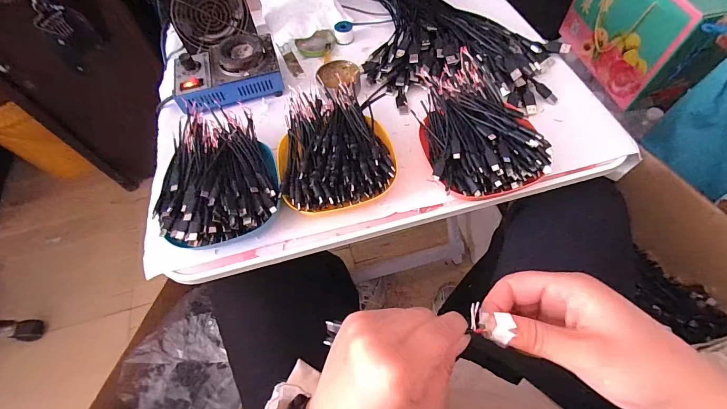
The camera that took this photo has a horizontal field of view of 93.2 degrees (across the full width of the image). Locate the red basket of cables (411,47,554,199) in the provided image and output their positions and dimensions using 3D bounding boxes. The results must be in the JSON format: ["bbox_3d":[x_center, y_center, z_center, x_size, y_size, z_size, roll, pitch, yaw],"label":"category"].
[{"bbox_3d":[0.129,-0.095,0.419,0.121,0.057,0.186,-14,61,-3],"label":"red basket of cables"}]

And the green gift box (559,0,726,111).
[{"bbox_3d":[0.663,-0.425,0.805,0.160,0.246,0.337,-12,61,-2],"label":"green gift box"}]

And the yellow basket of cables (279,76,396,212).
[{"bbox_3d":[-0.037,-0.070,0.422,0.134,0.052,0.174,-13,61,-3],"label":"yellow basket of cables"}]

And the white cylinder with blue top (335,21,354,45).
[{"bbox_3d":[-0.032,-0.284,0.568,0.030,0.029,0.023,-7,61,1],"label":"white cylinder with blue top"}]

